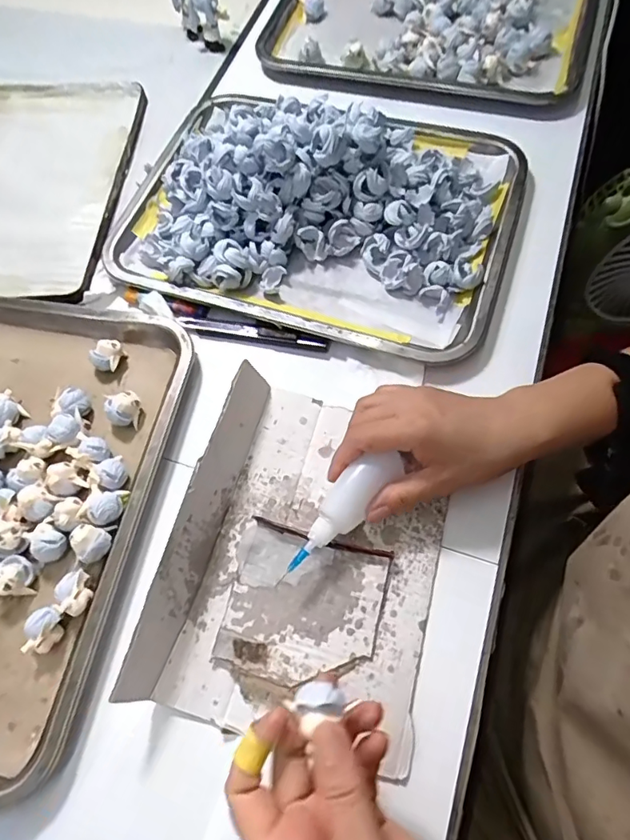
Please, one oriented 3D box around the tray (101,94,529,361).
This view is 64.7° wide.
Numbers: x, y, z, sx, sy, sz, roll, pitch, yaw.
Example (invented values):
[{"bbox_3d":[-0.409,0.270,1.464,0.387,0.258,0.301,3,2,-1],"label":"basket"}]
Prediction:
[{"bbox_3d":[-0.001,-0.199,0.442,0.346,0.076,0.238,17,69,10],"label":"tray"}]

